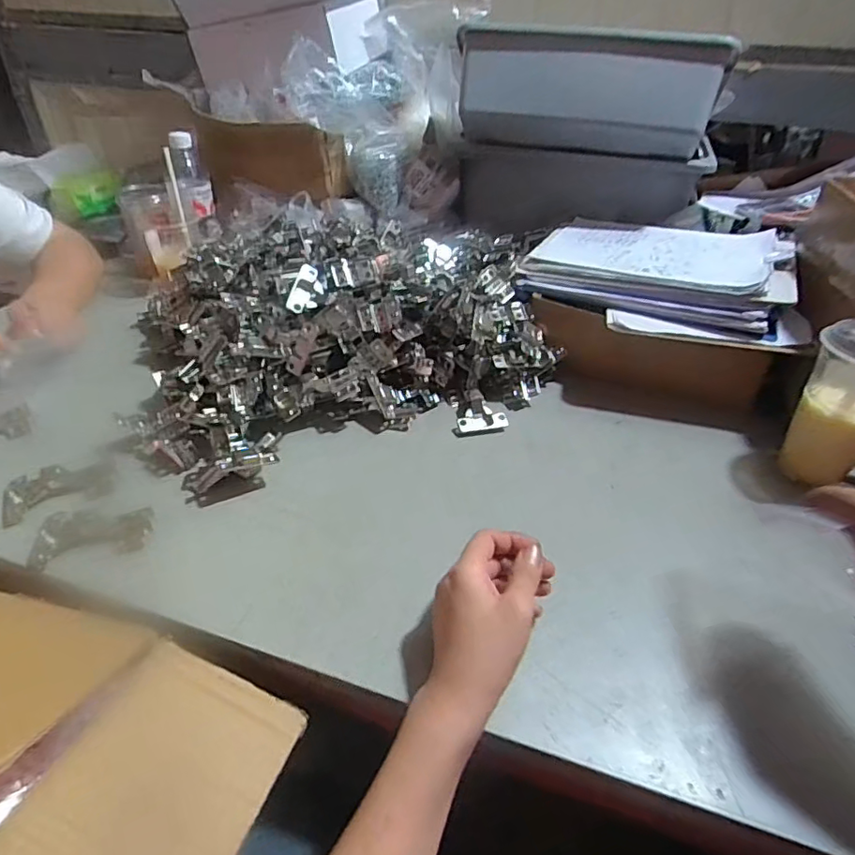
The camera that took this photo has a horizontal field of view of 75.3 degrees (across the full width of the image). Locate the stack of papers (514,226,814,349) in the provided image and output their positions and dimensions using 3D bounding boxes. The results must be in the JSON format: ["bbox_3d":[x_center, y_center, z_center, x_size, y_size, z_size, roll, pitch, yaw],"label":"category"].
[{"bbox_3d":[0.308,-0.209,0.741,0.342,0.052,0.284,17,40,20],"label":"stack of papers"}]

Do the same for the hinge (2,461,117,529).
[{"bbox_3d":[-0.358,0.058,0.539,0.098,0.020,0.054,-12,39,-17],"label":"hinge"}]

